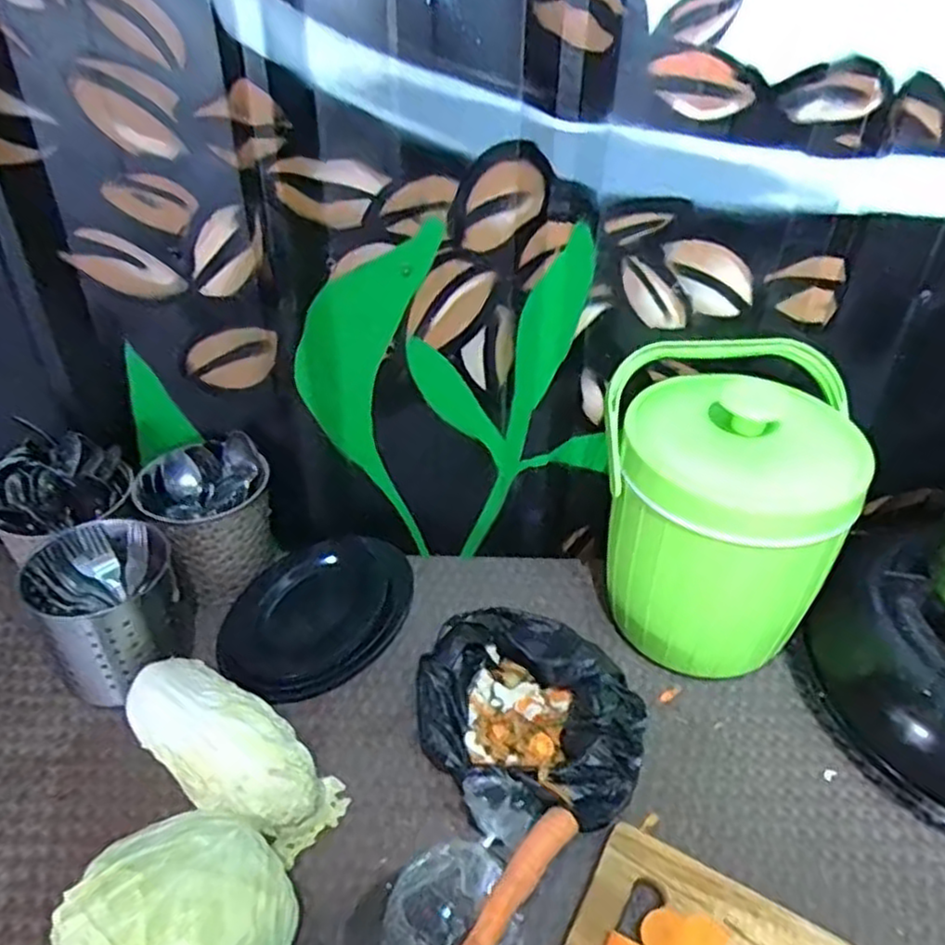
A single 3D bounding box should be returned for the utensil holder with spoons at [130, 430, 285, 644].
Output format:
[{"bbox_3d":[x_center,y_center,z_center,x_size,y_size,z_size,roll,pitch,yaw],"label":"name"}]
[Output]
[{"bbox_3d":[-0.283,0.048,0.781,0.126,0.138,0.120,-18,40,-25],"label":"utensil holder with spoons"}]

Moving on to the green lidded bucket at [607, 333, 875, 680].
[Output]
[{"bbox_3d":[0.237,0.033,0.704,0.214,0.269,0.183,12,37,15],"label":"green lidded bucket"}]

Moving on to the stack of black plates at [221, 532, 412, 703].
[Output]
[{"bbox_3d":[-0.164,0.148,0.782,0.164,0.024,0.236,19,39,24],"label":"stack of black plates"}]

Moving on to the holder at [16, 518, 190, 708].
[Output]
[{"bbox_3d":[-0.347,0.131,0.697,0.121,0.116,0.118,-29,45,-35],"label":"holder"}]

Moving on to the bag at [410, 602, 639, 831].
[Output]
[{"bbox_3d":[0.054,0.215,0.661,0.200,0.075,0.168,9,36,11],"label":"bag"}]

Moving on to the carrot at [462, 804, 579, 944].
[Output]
[{"bbox_3d":[0.028,0.326,0.551,0.028,0.022,0.159,26,42,31],"label":"carrot"}]

